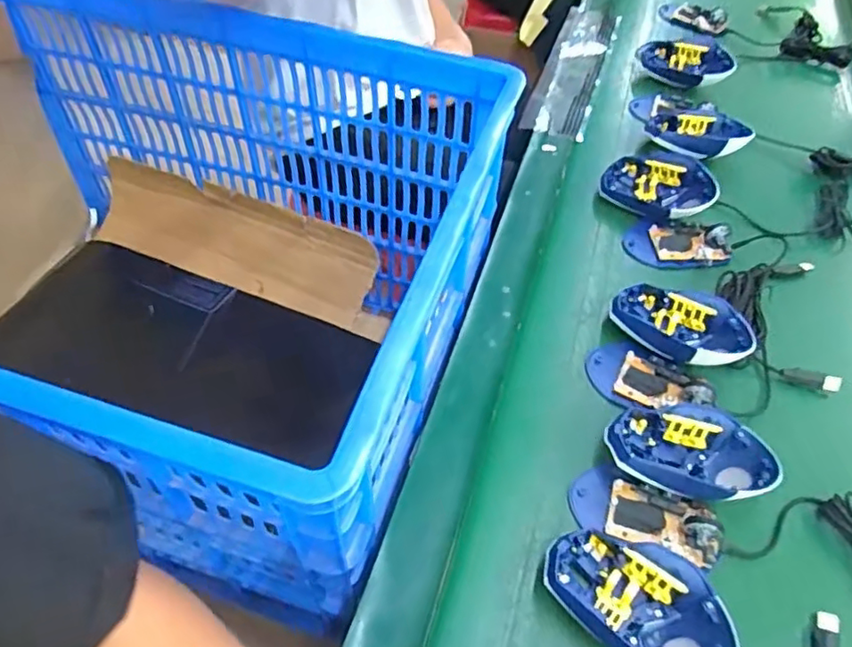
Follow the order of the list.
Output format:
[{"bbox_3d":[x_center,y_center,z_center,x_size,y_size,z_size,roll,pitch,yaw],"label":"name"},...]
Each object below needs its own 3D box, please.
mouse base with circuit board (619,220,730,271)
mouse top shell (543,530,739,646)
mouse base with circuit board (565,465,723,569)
[{"bbox_3d":[0.264,-0.084,0.636,0.104,0.024,0.058,11,53,8],"label":"mouse base with circuit board"},{"bbox_3d":[0.139,0.186,0.407,0.121,0.040,0.078,32,57,21],"label":"mouse top shell"},{"bbox_3d":[0.163,0.145,0.448,0.110,0.029,0.064,24,56,17],"label":"mouse base with circuit board"}]

